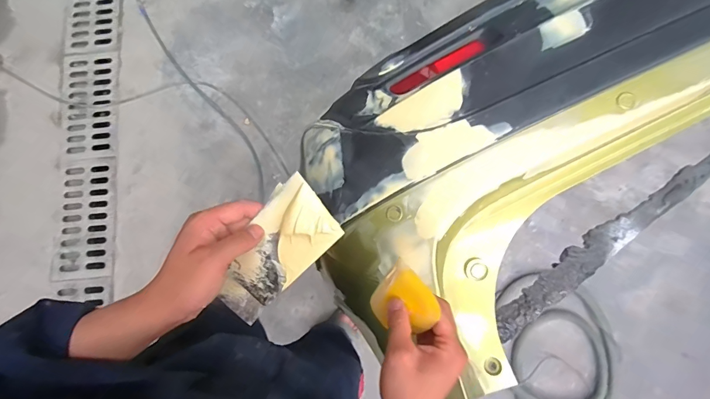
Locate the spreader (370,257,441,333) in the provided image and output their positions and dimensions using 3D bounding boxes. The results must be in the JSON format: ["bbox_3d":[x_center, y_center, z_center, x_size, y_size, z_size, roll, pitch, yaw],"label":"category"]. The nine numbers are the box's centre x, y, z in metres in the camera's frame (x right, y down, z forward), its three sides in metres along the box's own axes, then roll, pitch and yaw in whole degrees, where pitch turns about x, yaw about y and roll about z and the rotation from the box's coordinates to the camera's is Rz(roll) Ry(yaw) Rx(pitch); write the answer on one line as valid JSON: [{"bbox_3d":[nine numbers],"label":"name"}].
[{"bbox_3d":[0.053,0.116,0.410,0.008,0.097,0.068,-23,61,-39],"label":"spreader"}]

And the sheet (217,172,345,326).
[{"bbox_3d":[-0.087,0.057,0.384,0.074,0.010,0.165,44,112,-2],"label":"sheet"}]

